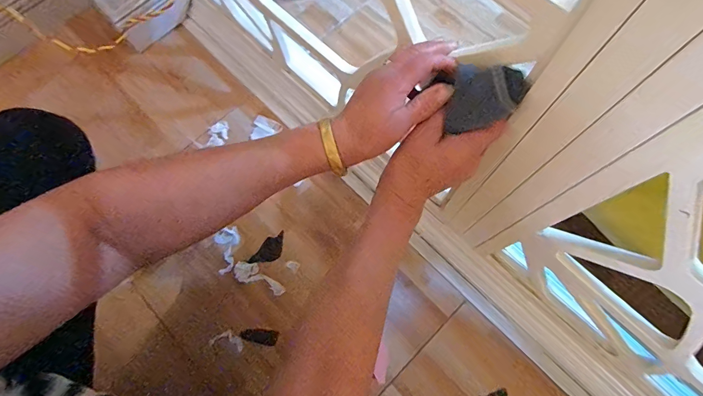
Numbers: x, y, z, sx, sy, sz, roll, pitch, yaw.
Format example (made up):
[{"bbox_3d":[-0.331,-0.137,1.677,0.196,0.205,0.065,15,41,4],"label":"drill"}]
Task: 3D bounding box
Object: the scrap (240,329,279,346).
[{"bbox_3d":[-0.164,0.247,0.667,0.066,0.004,0.026,9,73,4],"label":"scrap"}]

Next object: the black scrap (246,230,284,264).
[{"bbox_3d":[-0.154,0.100,0.705,0.040,0.009,0.081,38,77,12],"label":"black scrap"}]

